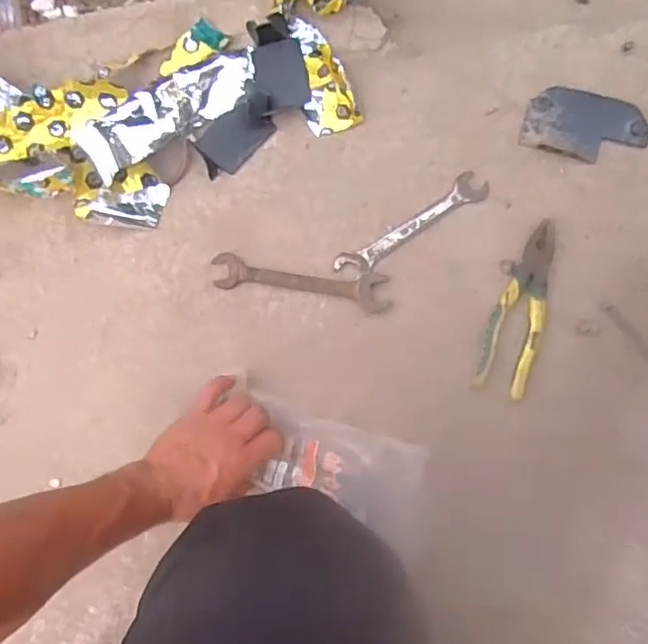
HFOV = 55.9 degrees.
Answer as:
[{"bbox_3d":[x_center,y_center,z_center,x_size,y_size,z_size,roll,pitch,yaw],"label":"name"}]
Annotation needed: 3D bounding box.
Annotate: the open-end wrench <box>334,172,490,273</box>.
[{"bbox_3d":[0.098,-0.108,0.684,0.190,0.009,0.036,-33,81,-3],"label":"open-end wrench"}]

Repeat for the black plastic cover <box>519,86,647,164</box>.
[{"bbox_3d":[0.296,-0.222,0.691,0.132,0.012,0.078,17,82,6],"label":"black plastic cover"}]

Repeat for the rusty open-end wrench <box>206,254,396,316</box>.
[{"bbox_3d":[-0.026,-0.043,0.675,0.197,0.019,0.043,8,81,4],"label":"rusty open-end wrench"}]

